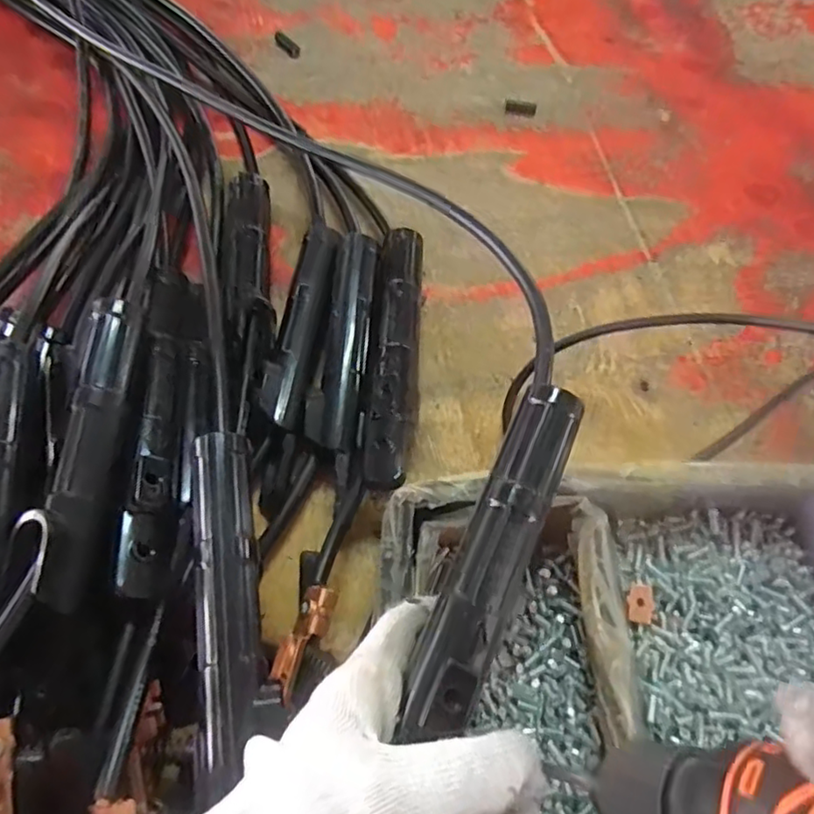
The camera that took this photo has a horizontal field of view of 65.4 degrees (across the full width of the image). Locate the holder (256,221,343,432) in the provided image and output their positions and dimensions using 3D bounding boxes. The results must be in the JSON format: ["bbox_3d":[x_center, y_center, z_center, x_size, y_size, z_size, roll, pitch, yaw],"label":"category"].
[{"bbox_3d":[-0.064,-0.055,0.407,0.028,0.024,0.152,10,63,1],"label":"holder"}]

